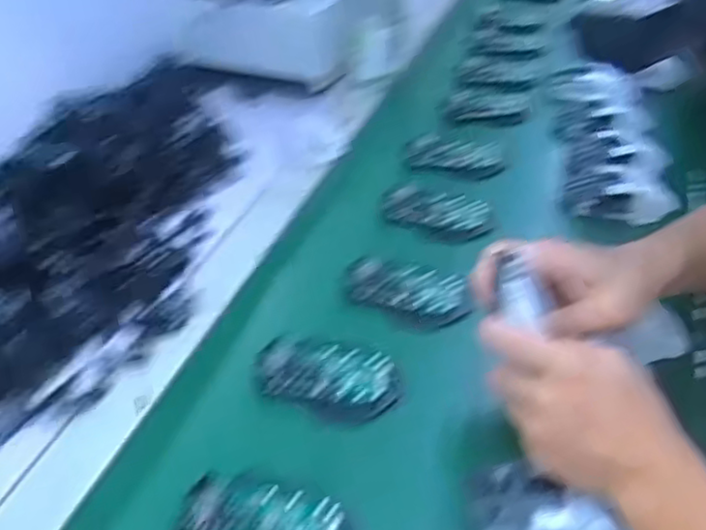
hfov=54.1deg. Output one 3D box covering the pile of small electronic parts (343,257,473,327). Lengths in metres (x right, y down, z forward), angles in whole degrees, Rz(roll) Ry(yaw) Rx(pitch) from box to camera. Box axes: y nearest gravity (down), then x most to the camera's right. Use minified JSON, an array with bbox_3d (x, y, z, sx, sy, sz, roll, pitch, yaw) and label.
[{"bbox_3d":[0.048,0.020,0.626,0.117,0.015,0.063,22,45,22],"label":"pile of small electronic parts"}]

